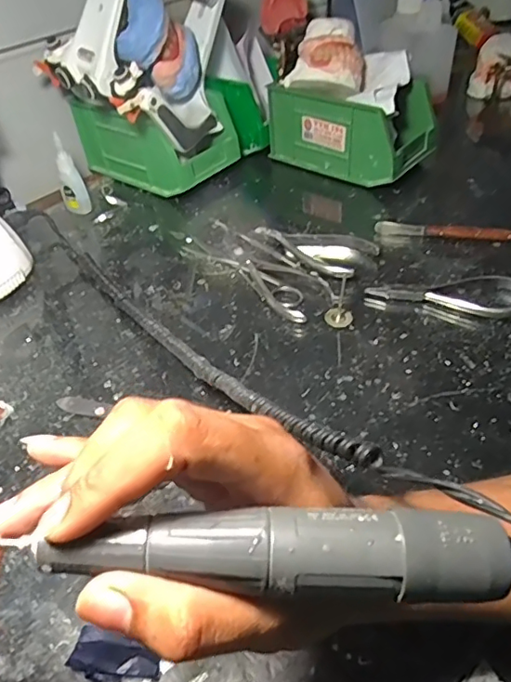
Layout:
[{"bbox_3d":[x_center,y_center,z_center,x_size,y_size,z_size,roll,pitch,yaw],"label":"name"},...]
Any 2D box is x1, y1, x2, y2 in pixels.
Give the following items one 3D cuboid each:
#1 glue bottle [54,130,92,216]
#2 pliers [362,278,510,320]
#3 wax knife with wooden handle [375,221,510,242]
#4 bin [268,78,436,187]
[{"bbox_3d":[-0.197,-0.174,0.572,0.026,0.083,0.017,-18,45,-14],"label":"glue bottle"},{"bbox_3d":[0.156,-0.039,0.447,0.127,0.011,0.043,6,44,12],"label":"pliers"},{"bbox_3d":[0.201,-0.101,0.506,0.170,0.014,0.014,7,45,13],"label":"wax knife with wooden handle"},{"bbox_3d":[0.112,-0.249,0.620,0.170,0.086,0.099,29,53,31],"label":"bin"}]

